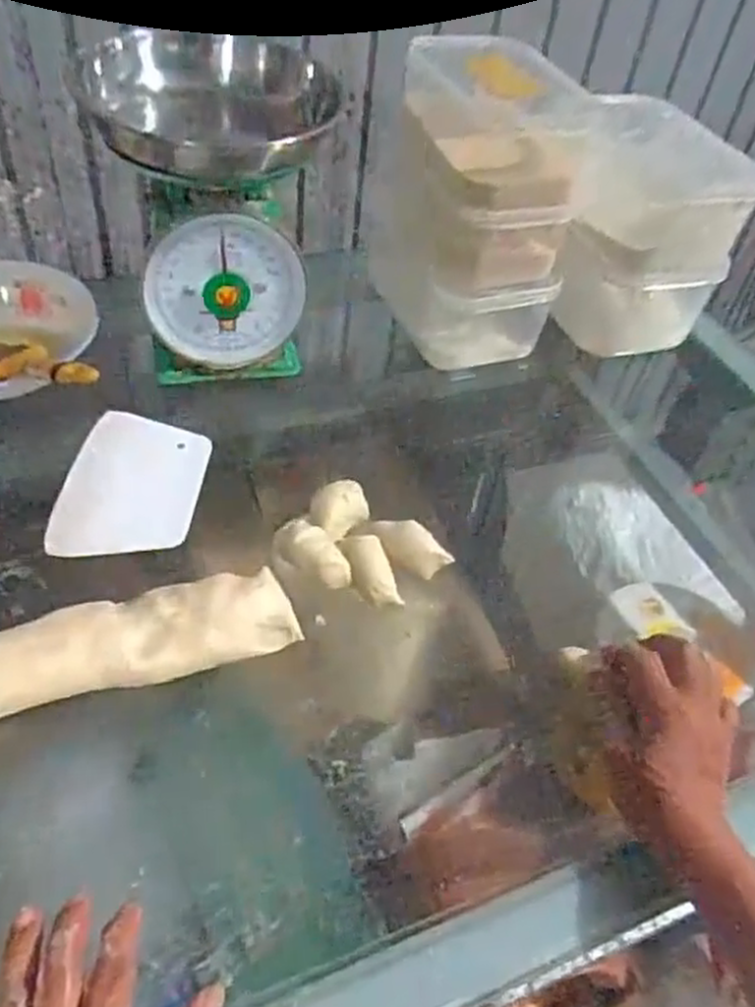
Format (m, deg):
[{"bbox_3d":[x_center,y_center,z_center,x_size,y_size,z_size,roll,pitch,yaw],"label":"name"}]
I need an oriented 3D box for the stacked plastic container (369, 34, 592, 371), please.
[{"bbox_3d":[0.093,-0.276,0.709,0.140,0.214,0.158,-11,51,-16],"label":"stacked plastic container"}]

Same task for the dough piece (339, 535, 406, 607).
[{"bbox_3d":[-0.005,0.044,0.548,0.028,0.021,0.060,-13,51,-18],"label":"dough piece"}]

